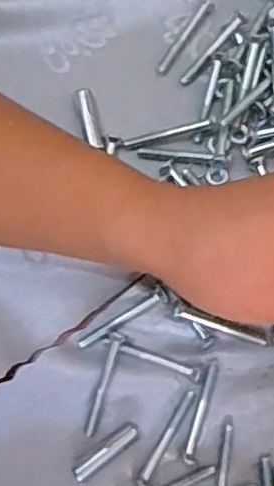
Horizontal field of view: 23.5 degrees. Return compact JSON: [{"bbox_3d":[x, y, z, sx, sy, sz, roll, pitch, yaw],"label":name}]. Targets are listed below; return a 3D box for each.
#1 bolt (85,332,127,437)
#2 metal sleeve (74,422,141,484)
[{"bbox_3d":[-0.018,0.076,0.354,0.010,0.009,0.055,13,76,3],"label":"bolt"},{"bbox_3d":[-0.015,0.110,0.346,0.039,0.010,0.009,-36,79,-8],"label":"metal sleeve"}]

